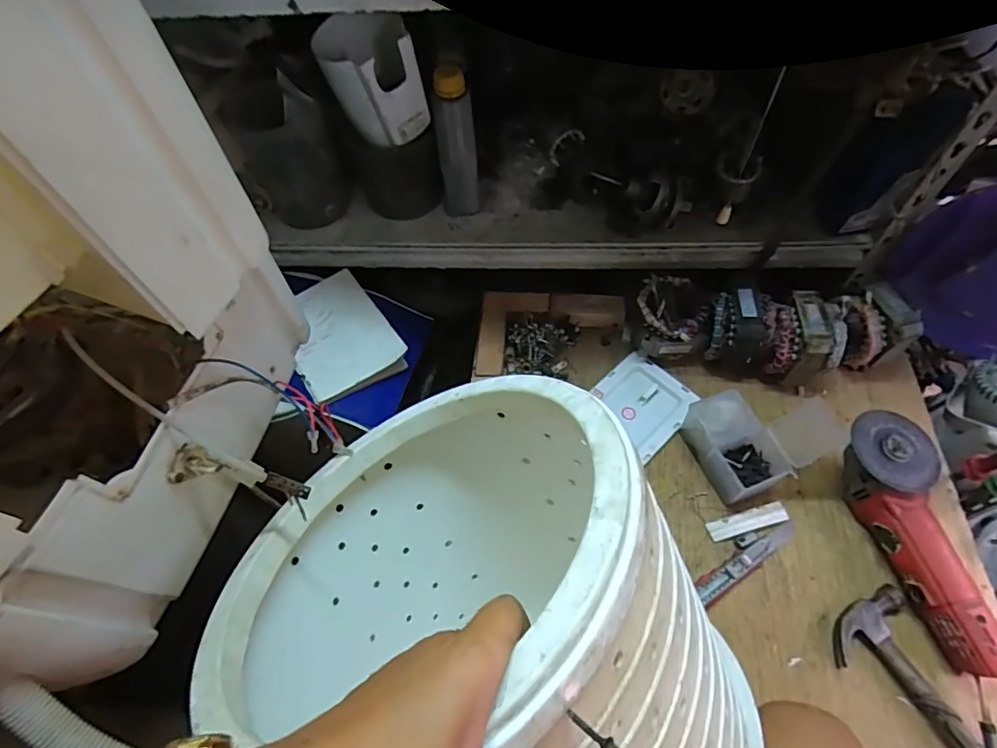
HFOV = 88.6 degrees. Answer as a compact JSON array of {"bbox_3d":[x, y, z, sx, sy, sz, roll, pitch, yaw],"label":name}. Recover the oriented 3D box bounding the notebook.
[{"bbox_3d":[-0.253,-0.061,0.798,0.149,0.018,0.200,-31,68,-20],"label":"notebook"}]

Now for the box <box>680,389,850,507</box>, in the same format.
[{"bbox_3d":[0.329,0.078,0.661,0.140,0.106,0.130,-26,60,-11],"label":"box"}]

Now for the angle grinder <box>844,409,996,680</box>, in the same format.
[{"bbox_3d":[0.482,0.190,0.594,0.092,0.094,0.281,-6,58,1],"label":"angle grinder"}]

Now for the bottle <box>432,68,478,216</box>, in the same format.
[{"bbox_3d":[-0.065,-0.339,0.773,0.059,0.212,0.061,-5,58,1],"label":"bottle"}]

